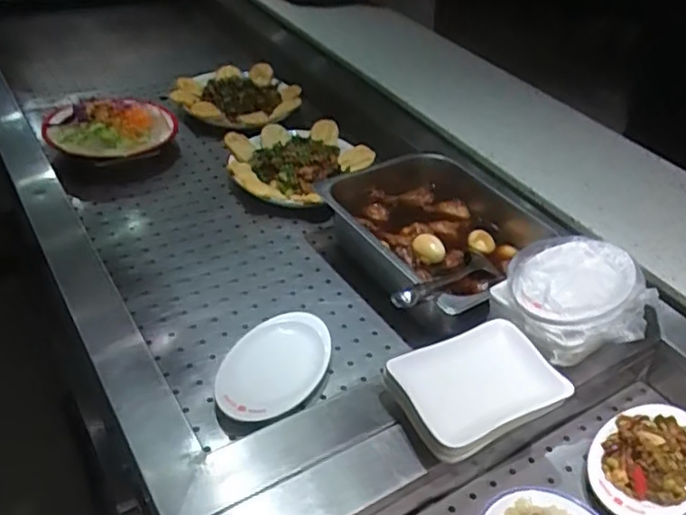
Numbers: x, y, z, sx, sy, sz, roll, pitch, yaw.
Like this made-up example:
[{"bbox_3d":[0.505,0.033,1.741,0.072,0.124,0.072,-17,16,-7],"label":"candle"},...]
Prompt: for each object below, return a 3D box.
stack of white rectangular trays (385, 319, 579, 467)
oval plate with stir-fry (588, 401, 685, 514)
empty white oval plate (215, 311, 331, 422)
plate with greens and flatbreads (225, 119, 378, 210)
[{"bbox_3d":[0.140,0.137,0.673,0.169,0.051,0.120,-17,45,-24],"label":"stack of white rectangular trays"},{"bbox_3d":[0.352,0.223,0.716,0.110,0.033,0.183,32,47,29],"label":"oval plate with stir-fry"},{"bbox_3d":[-0.082,0.132,0.790,0.115,0.020,0.183,20,42,17],"label":"empty white oval plate"},{"bbox_3d":[-0.084,-0.181,1.173,0.238,0.072,0.247,3,40,-2],"label":"plate with greens and flatbreads"}]

